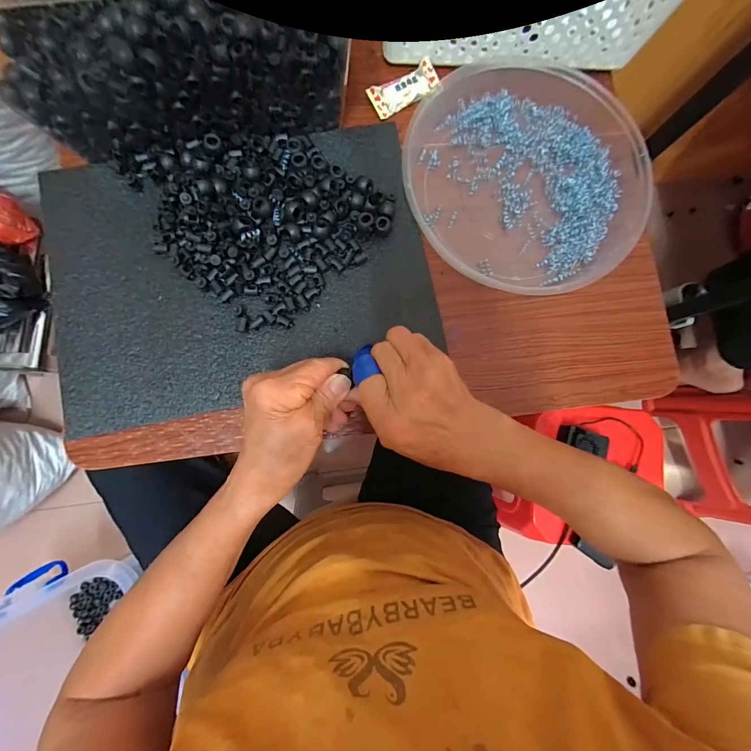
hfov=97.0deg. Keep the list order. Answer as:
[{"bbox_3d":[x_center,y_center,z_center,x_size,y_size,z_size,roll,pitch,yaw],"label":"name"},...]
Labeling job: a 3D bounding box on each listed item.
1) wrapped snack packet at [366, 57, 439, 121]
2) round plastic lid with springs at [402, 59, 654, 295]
[{"bbox_3d":[0.031,-0.294,0.339,0.073,0.013,0.032,-29,87,-6],"label":"wrapped snack packet"},{"bbox_3d":[0.149,-0.199,0.323,0.227,0.036,0.215,0,85,-1],"label":"round plastic lid with springs"}]

